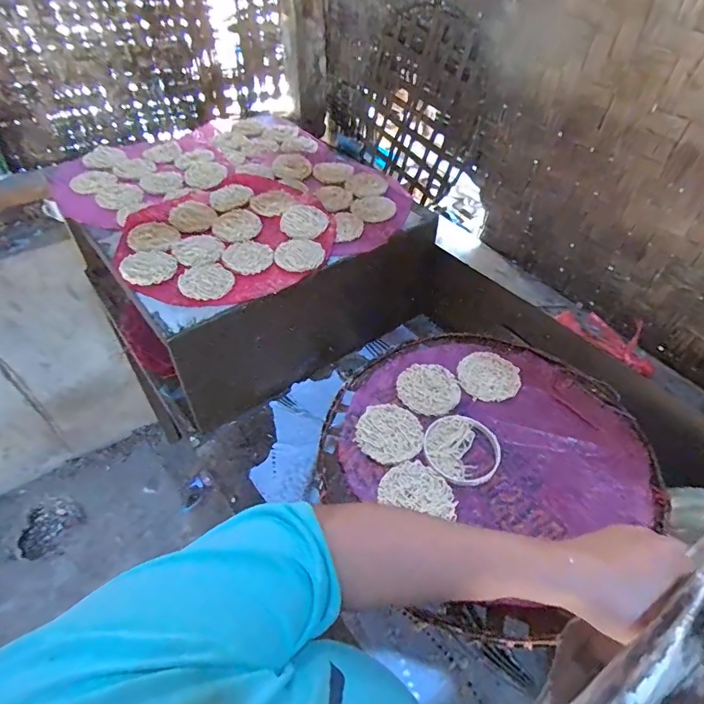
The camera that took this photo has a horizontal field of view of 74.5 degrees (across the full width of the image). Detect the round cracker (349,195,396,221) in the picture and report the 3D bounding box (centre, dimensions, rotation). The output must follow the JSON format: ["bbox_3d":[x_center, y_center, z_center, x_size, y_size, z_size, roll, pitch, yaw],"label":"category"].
[{"bbox_3d":[0.040,-0.261,0.849,0.081,0.011,0.063,-3,65,1],"label":"round cracker"}]

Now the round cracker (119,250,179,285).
[{"bbox_3d":[-0.310,-0.130,0.711,0.072,0.014,0.073,1,47,-1],"label":"round cracker"}]

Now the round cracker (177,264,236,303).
[{"bbox_3d":[-0.218,-0.106,0.696,0.078,0.010,0.074,1,47,-1],"label":"round cracker"}]

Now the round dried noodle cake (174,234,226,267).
[{"bbox_3d":[-0.252,-0.171,0.755,0.079,0.005,0.085,1,47,-1],"label":"round dried noodle cake"}]

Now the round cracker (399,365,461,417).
[{"bbox_3d":[0.102,0.047,0.607,0.078,0.006,0.079,1,47,-1],"label":"round cracker"}]

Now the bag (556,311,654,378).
[{"bbox_3d":[0.455,-0.030,0.810,0.065,0.055,0.176,-20,51,-20],"label":"bag"}]

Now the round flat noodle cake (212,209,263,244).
[{"bbox_3d":[-0.199,-0.219,0.800,0.077,0.010,0.085,28,52,21],"label":"round flat noodle cake"}]

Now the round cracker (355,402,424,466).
[{"bbox_3d":[0.046,0.098,0.560,0.078,0.007,0.081,1,47,-1],"label":"round cracker"}]

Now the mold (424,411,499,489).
[{"bbox_3d":[0.128,0.112,0.549,0.084,0.011,0.095,-13,49,-14],"label":"mold"}]

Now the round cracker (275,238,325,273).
[{"bbox_3d":[-0.089,-0.159,0.754,0.077,0.010,0.078,1,47,-1],"label":"round cracker"}]

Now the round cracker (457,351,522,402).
[{"bbox_3d":[0.186,0.032,0.624,0.081,0.012,0.073,-2,47,-4],"label":"round cracker"}]

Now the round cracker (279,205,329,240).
[{"bbox_3d":[-0.082,-0.228,0.807,0.081,0.011,0.087,1,47,-1],"label":"round cracker"}]

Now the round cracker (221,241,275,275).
[{"bbox_3d":[-0.166,-0.152,0.743,0.077,0.008,0.074,1,47,-1],"label":"round cracker"}]

